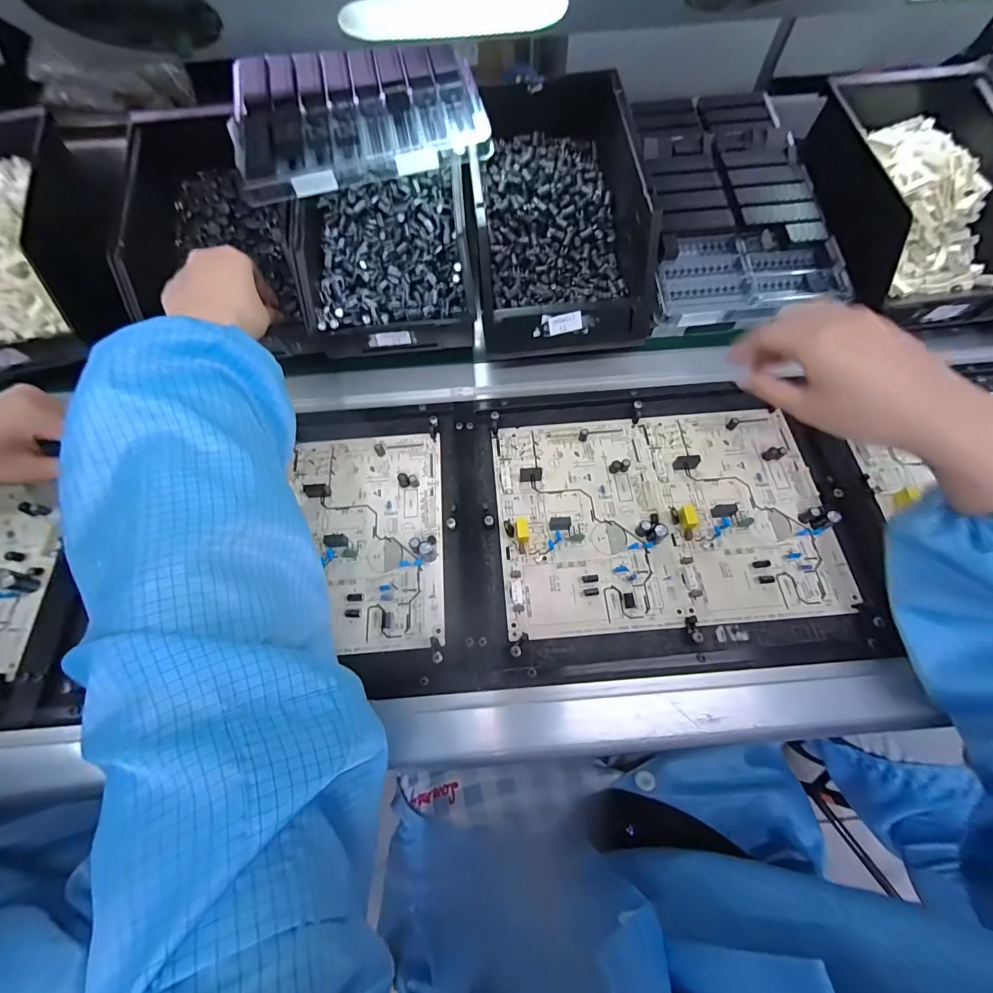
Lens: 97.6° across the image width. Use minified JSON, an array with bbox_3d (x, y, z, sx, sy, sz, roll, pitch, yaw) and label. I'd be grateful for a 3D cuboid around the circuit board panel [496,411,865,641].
[{"bbox_3d":[0.146,0.014,0.389,0.281,0.016,0.197,-4,66,-1],"label":"circuit board panel"}]

